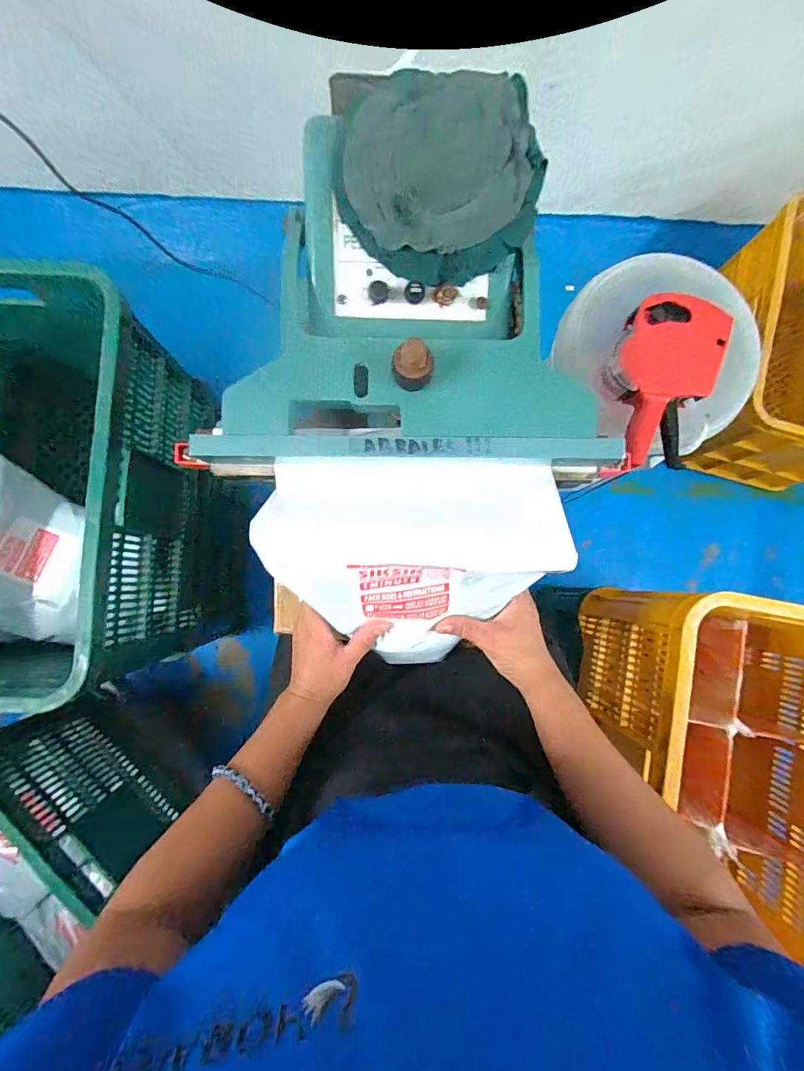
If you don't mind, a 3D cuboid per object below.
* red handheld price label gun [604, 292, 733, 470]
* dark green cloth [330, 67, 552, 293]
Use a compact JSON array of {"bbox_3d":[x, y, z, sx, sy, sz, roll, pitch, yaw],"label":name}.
[{"bbox_3d":[0.318,-0.189,0.554,0.130,0.038,0.216,19,84,-1],"label":"red handheld price label gun"},{"bbox_3d":[0.027,-0.280,0.354,0.153,0.050,0.127,-3,85,-3],"label":"dark green cloth"}]

